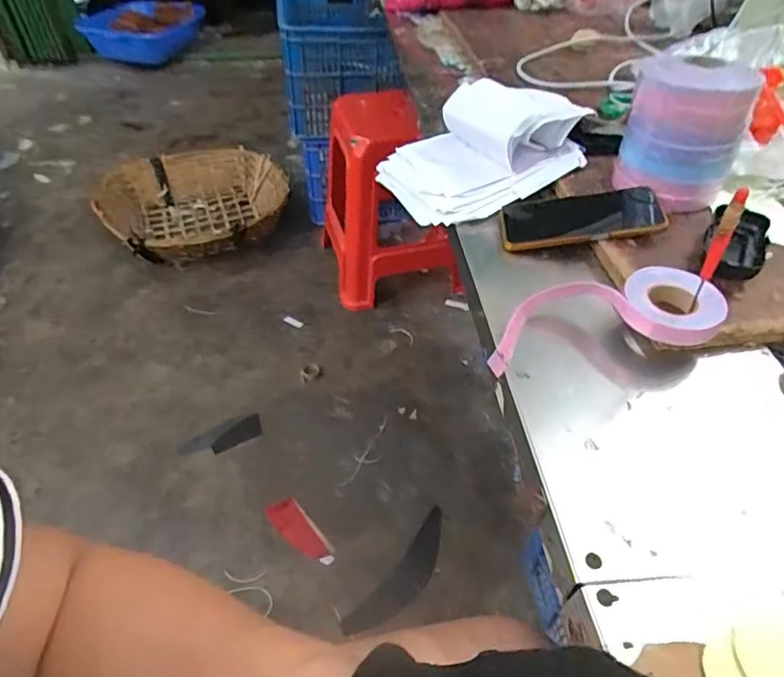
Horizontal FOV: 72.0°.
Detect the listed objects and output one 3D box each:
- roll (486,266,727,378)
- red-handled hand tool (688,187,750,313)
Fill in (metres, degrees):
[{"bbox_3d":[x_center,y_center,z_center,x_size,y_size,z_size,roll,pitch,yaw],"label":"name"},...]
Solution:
[{"bbox_3d":[0.178,-0.021,0.471,0.193,0.042,0.079,-3,45,-3],"label":"roll"},{"bbox_3d":[0.259,-0.066,0.439,0.011,0.117,0.015,29,51,26],"label":"red-handled hand tool"}]

